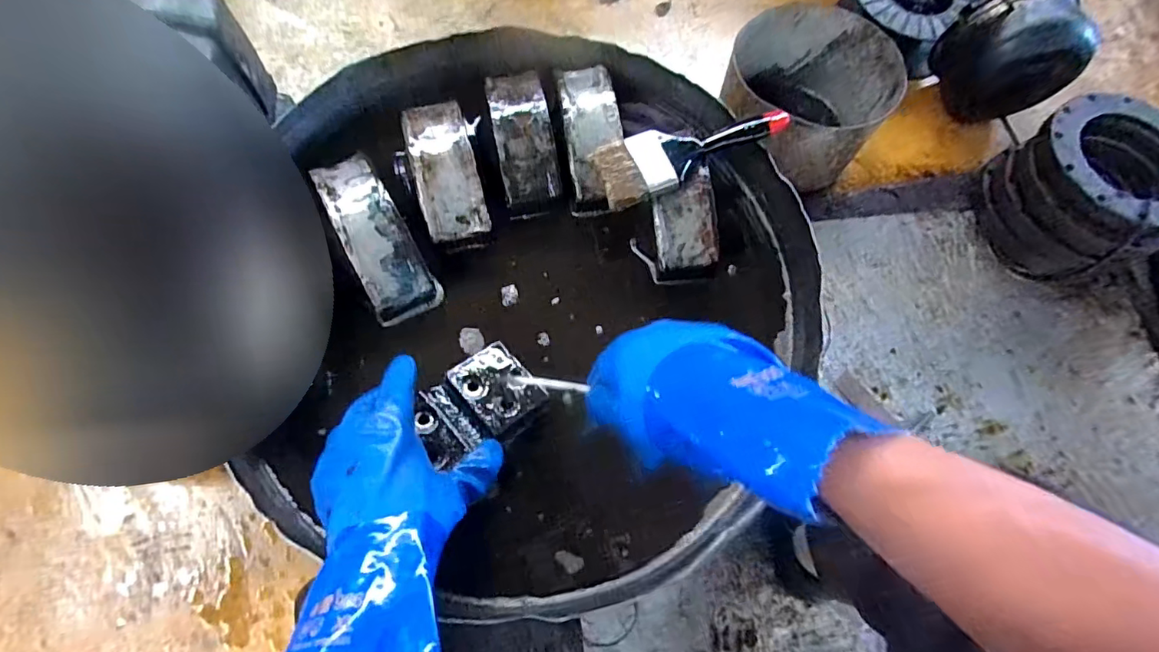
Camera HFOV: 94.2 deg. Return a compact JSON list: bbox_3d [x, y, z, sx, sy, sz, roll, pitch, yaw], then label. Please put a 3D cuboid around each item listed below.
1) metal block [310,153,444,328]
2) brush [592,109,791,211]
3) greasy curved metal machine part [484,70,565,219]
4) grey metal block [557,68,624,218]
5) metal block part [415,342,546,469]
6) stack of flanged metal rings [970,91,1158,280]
[{"bbox_3d":[-0.205,-0.093,0.537,0.065,0.061,0.172,-26,74,-11],"label":"metal block"},{"bbox_3d":[0.112,-0.179,0.536,0.196,0.028,0.067,-21,74,-9],"label":"brush"},{"bbox_3d":[-0.059,-0.197,0.572,0.060,0.046,0.158,-11,71,-6],"label":"greasy curved metal machine part"},{"bbox_3d":[0.013,-0.201,0.574,0.057,0.043,0.159,-7,71,-5],"label":"grey metal block"},{"bbox_3d":[-0.087,0.066,0.465,0.103,0.030,0.079,-39,77,-15],"label":"metal block part"},{"bbox_3d":[0.890,-0.237,0.954,0.293,0.187,0.261,-26,74,-11],"label":"stack of flanged metal rings"}]

